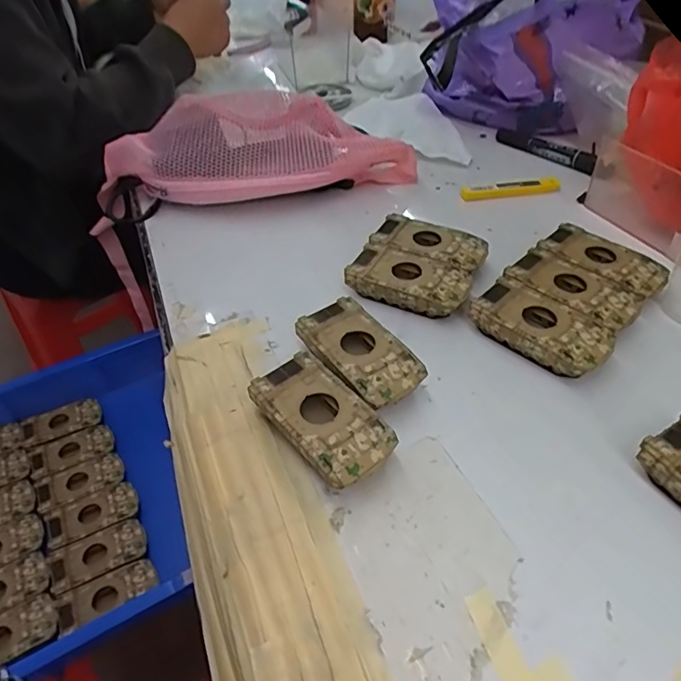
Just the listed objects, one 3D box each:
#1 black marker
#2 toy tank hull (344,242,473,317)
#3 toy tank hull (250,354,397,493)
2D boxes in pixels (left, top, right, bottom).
[{"bbox_3d":[0.235,-0.222,0.597,0.018,0.017,0.120,-34,52,-30],"label":"black marker"},{"bbox_3d":[0.057,-0.046,0.429,0.093,0.030,0.048,18,47,19],"label":"toy tank hull"},{"bbox_3d":[-0.012,0.052,0.331,0.050,0.026,0.094,-30,50,-27],"label":"toy tank hull"}]

